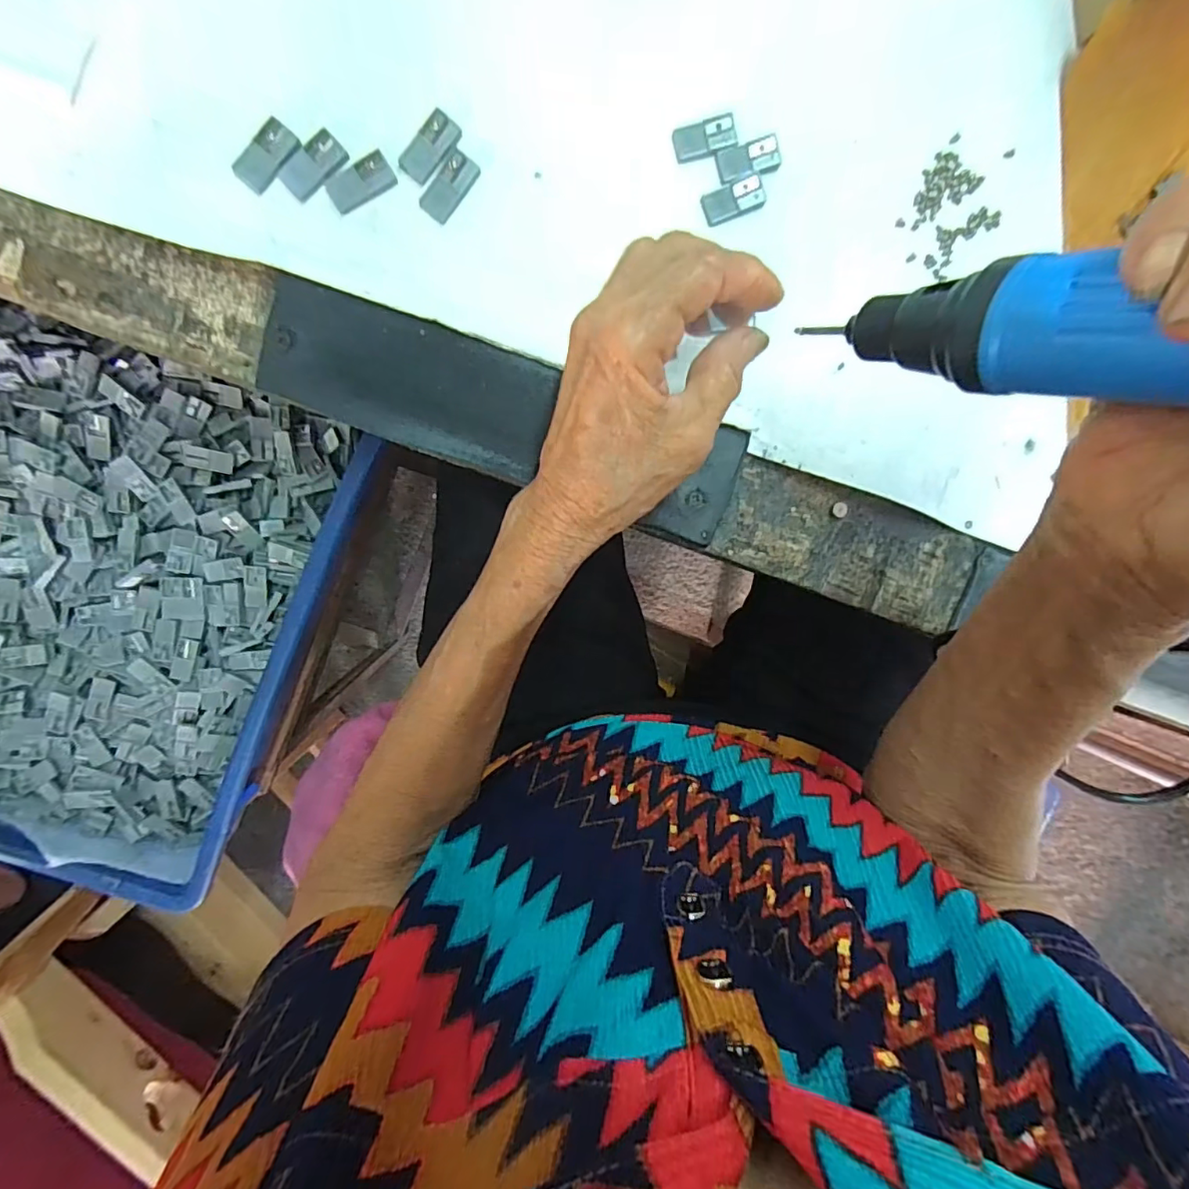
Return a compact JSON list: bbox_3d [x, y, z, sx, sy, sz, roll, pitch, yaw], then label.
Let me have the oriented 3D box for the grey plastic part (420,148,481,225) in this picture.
[{"bbox_3d":[-0.063,-0.177,0.237,0.014,0.004,0.029,37,93,-9],"label":"grey plastic part"}]

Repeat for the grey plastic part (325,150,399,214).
[{"bbox_3d":[-0.099,-0.176,0.234,0.028,0.004,0.014,-32,99,0],"label":"grey plastic part"}]

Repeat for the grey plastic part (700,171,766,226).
[{"bbox_3d":[0.064,-0.181,0.251,0.030,0.004,0.013,-23,99,-2],"label":"grey plastic part"}]

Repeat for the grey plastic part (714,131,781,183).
[{"bbox_3d":[0.071,-0.197,0.249,0.028,0.004,0.014,-15,99,-3],"label":"grey plastic part"}]

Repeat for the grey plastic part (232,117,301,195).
[{"bbox_3d":[-0.135,-0.181,0.229,0.013,0.005,0.028,41,92,-9],"label":"grey plastic part"}]

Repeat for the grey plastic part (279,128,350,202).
[{"bbox_3d":[-0.117,-0.180,0.231,0.014,0.004,0.029,41,92,-9],"label":"grey plastic part"}]

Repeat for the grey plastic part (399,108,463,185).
[{"bbox_3d":[-0.070,-0.191,0.235,0.015,0.004,0.028,38,93,-9],"label":"grey plastic part"}]

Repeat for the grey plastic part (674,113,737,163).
[{"bbox_3d":[0.050,-0.205,0.248,0.028,0.004,0.014,-20,99,-2],"label":"grey plastic part"}]

